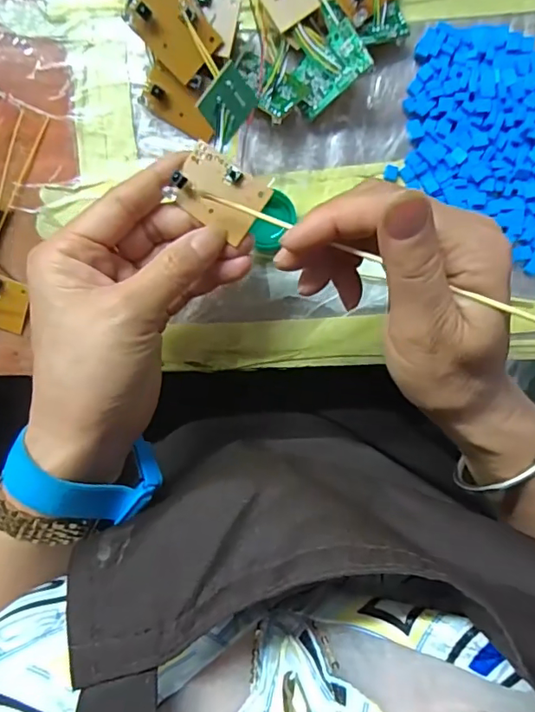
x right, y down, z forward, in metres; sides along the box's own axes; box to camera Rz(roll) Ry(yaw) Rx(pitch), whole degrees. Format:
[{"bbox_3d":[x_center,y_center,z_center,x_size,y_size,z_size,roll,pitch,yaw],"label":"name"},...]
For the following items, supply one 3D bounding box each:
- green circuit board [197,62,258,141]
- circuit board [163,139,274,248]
[{"bbox_3d":[-0.018,-0.121,0.250,0.029,0.004,0.024,-55,134,-5],"label":"green circuit board"},{"bbox_3d":[-0.023,-0.075,0.239,0.043,0.013,0.030,38,91,-2],"label":"circuit board"}]

